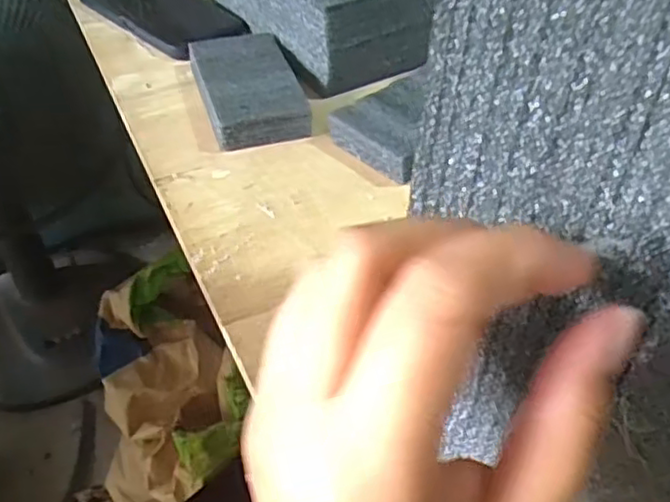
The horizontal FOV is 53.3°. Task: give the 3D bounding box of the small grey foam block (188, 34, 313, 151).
[{"bbox_3d":[-0.070,-0.132,0.538,0.072,0.024,0.126,-11,48,-14],"label":"small grey foam block"}]

